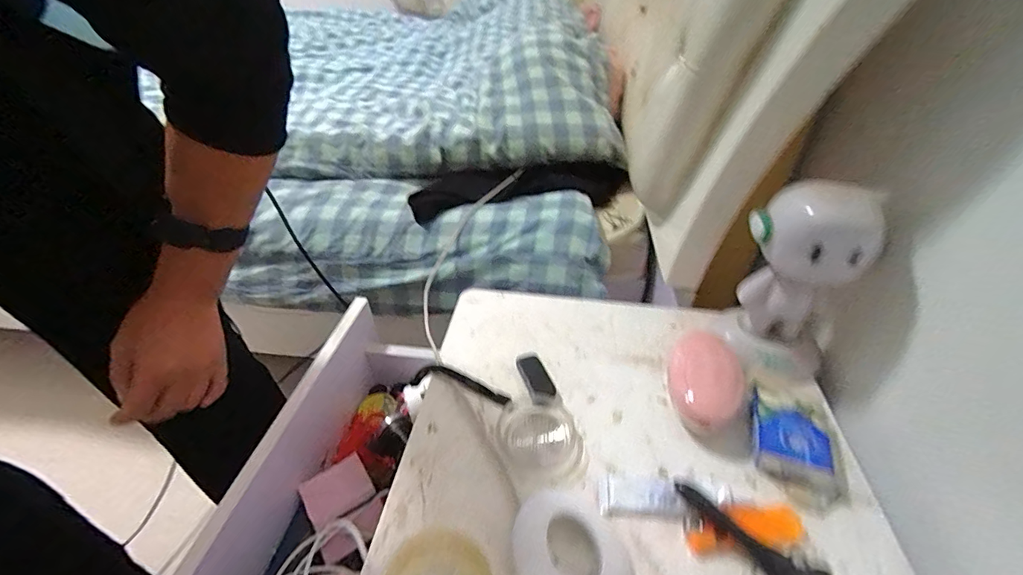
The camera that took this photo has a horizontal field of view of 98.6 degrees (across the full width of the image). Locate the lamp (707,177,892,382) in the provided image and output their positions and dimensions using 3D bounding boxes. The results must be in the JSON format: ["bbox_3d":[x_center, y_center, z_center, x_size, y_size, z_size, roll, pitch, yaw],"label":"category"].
[{"bbox_3d":[0.265,-0.003,0.416,0.103,0.187,0.083,32,48,32],"label":"lamp"}]

